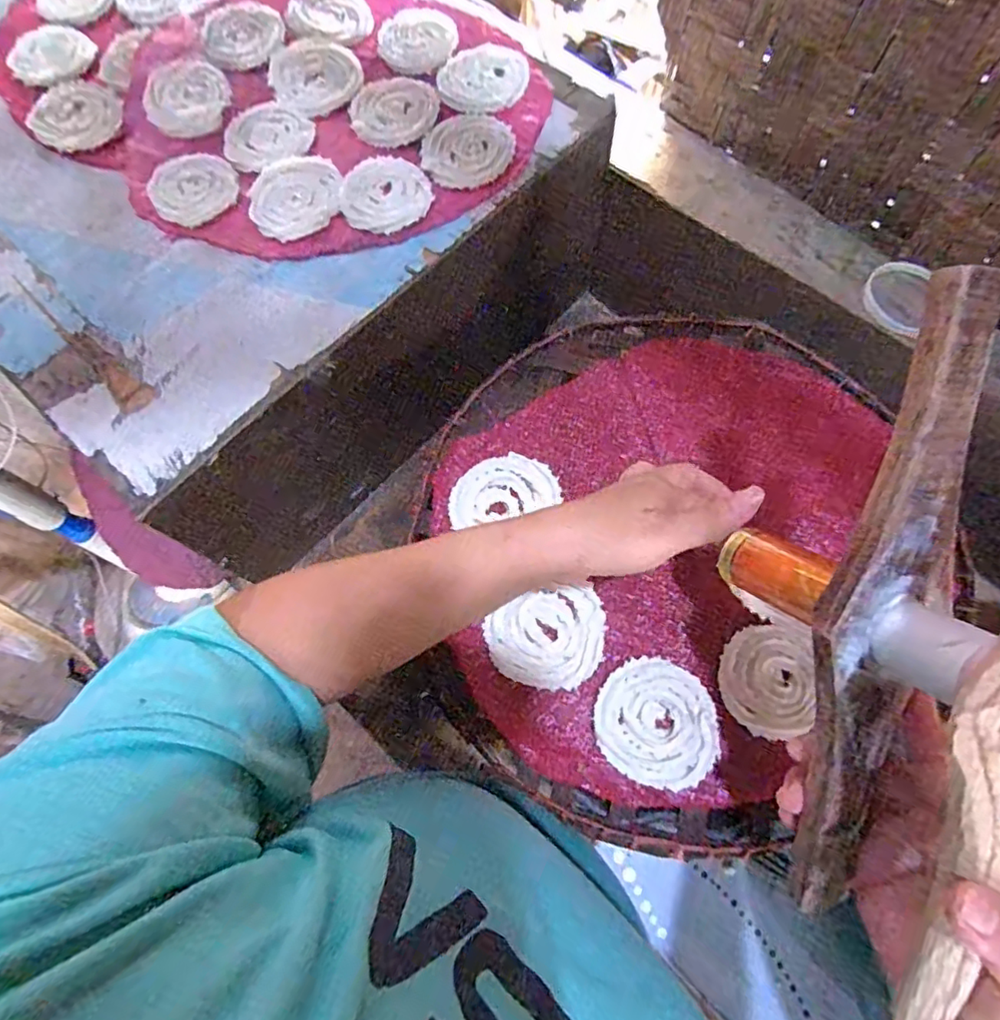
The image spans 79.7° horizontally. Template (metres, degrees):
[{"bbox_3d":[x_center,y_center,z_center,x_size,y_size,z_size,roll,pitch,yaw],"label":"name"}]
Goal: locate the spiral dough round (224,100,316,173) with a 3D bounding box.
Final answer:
[{"bbox_3d":[-0.205,-0.327,0.523,0.068,0.006,0.077,35,75,10],"label":"spiral dough round"}]

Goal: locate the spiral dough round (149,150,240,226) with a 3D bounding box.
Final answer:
[{"bbox_3d":[-0.259,-0.272,0.505,0.069,0.011,0.079,-41,77,-12],"label":"spiral dough round"}]

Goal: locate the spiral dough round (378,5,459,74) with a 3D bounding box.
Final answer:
[{"bbox_3d":[-0.077,-0.442,0.561,0.071,0.008,0.076,0,72,-1],"label":"spiral dough round"}]

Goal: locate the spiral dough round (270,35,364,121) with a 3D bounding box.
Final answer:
[{"bbox_3d":[-0.167,-0.395,0.542,0.081,0.006,0.084,0,72,-1],"label":"spiral dough round"}]

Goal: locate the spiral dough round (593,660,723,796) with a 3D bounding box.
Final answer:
[{"bbox_3d":[0.100,0.134,0.379,0.076,0.007,0.072,0,72,-1],"label":"spiral dough round"}]

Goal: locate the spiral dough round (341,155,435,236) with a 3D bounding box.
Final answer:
[{"bbox_3d":[-0.095,-0.262,0.498,0.073,0.008,0.074,0,72,-1],"label":"spiral dough round"}]

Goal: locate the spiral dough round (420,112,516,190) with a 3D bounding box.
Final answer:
[{"bbox_3d":[-0.028,-0.308,0.512,0.076,0.004,0.086,15,73,4],"label":"spiral dough round"}]

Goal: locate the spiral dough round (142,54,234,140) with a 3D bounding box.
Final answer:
[{"bbox_3d":[-0.275,-0.369,0.529,0.071,0.008,0.079,7,72,1],"label":"spiral dough round"}]

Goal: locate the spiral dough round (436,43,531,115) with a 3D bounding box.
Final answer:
[{"bbox_3d":[-0.014,-0.388,0.536,0.072,0.004,0.083,32,75,9],"label":"spiral dough round"}]

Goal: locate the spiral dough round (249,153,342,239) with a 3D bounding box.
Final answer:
[{"bbox_3d":[-0.170,-0.263,0.498,0.072,0.009,0.084,-5,72,-3],"label":"spiral dough round"}]

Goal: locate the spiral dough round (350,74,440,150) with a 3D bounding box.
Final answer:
[{"bbox_3d":[-0.094,-0.355,0.531,0.076,0.004,0.083,0,72,-1],"label":"spiral dough round"}]

